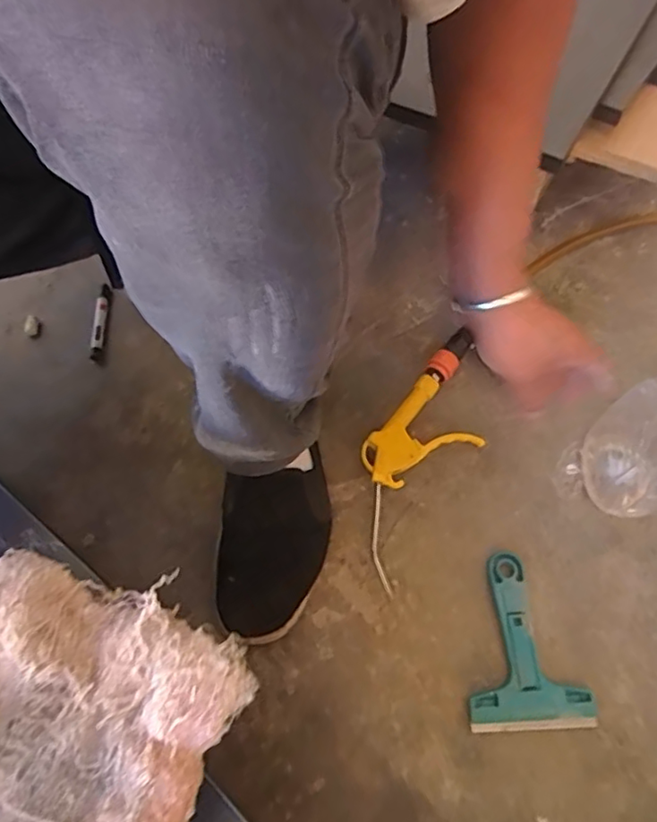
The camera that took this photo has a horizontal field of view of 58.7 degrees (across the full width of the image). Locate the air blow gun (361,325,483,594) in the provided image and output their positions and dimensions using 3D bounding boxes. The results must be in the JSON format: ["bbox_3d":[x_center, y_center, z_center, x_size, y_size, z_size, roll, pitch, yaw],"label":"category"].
[{"bbox_3d":[0.091,0.037,0.584,0.092,0.029,0.269,25,68,15],"label":"air blow gun"}]

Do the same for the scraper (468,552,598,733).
[{"bbox_3d":[0.164,0.195,0.505,0.098,0.013,0.141,-4,64,2],"label":"scraper"}]

